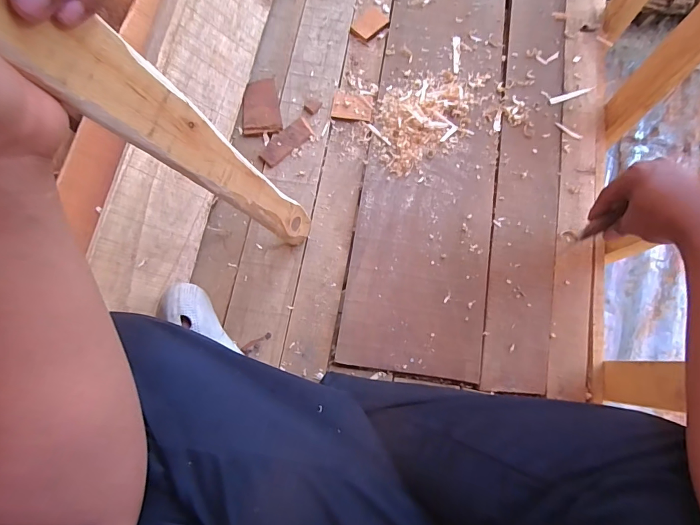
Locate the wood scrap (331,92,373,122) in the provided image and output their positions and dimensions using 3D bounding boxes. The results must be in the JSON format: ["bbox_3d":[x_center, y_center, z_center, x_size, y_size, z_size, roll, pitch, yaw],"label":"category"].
[{"bbox_3d":[0.004,-0.247,0.599,0.062,0.004,0.048,8,75,1],"label":"wood scrap"}]

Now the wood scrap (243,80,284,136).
[{"bbox_3d":[-0.139,-0.246,0.596,0.058,0.009,0.096,-4,75,-2],"label":"wood scrap"}]

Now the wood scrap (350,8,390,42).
[{"bbox_3d":[0.035,-0.403,0.641,0.044,0.004,0.064,38,78,9],"label":"wood scrap"}]

